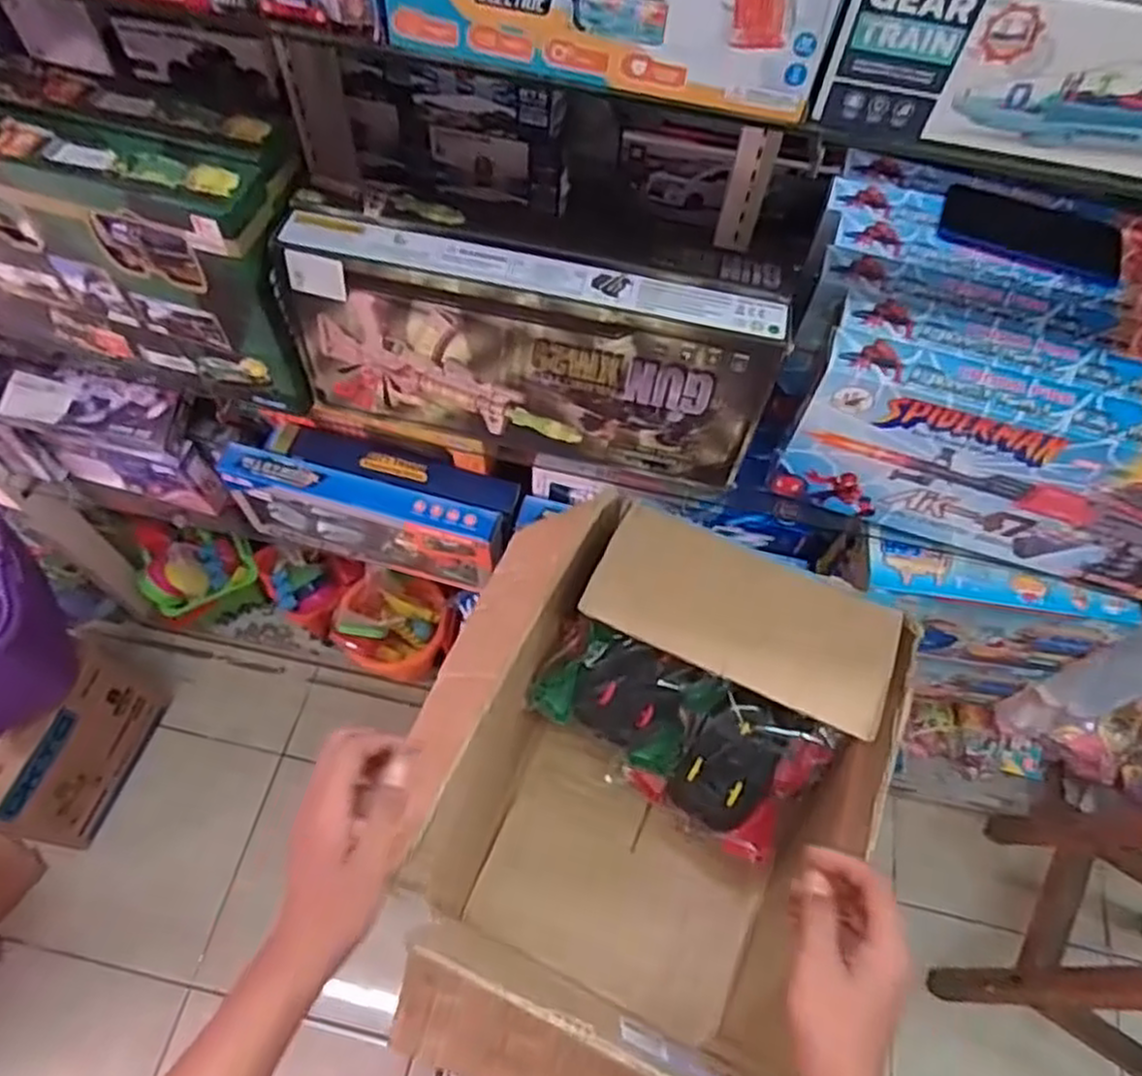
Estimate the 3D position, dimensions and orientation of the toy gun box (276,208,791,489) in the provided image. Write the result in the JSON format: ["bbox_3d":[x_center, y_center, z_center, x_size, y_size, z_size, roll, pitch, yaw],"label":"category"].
[{"bbox_3d":[-0.039,-0.168,0.723,0.439,0.200,0.081,13,63,2],"label":"toy gun box"}]

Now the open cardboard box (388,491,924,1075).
[{"bbox_3d":[0.046,0.246,0.702,0.384,0.272,0.464,18,63,5],"label":"open cardboard box"}]

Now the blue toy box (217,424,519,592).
[{"bbox_3d":[-0.256,-0.038,1.015,0.363,0.161,0.103,15,63,4],"label":"blue toy box"}]

